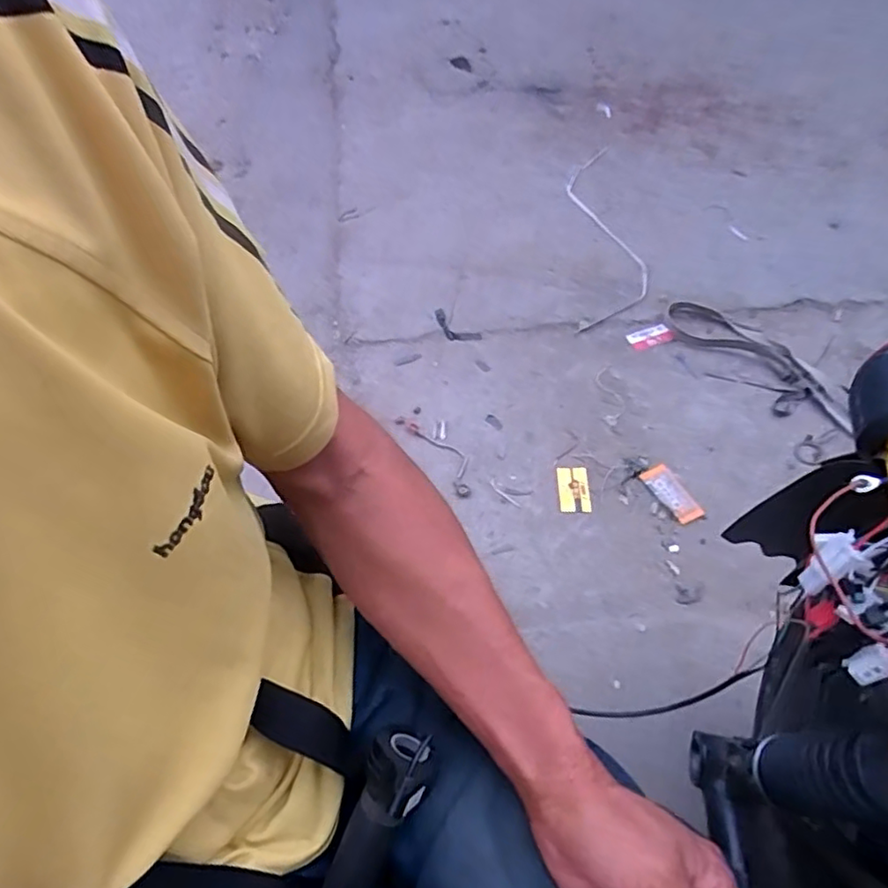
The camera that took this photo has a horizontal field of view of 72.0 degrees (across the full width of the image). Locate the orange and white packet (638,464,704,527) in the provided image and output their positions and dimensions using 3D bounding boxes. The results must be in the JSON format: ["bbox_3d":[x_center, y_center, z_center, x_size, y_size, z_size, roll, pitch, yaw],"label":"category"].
[{"bbox_3d":[0.390,0.085,1.045,0.050,0.010,0.116,-25,56,-14],"label":"orange and white packet"}]

